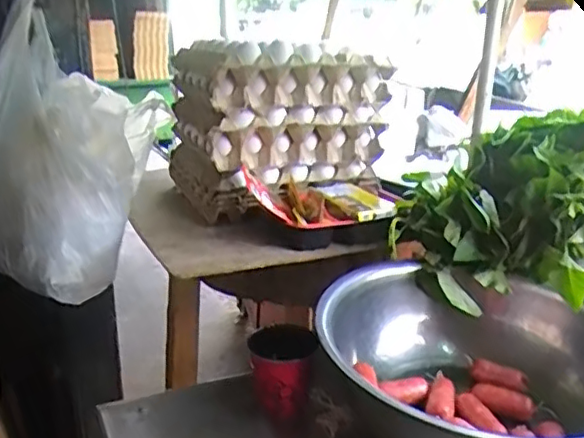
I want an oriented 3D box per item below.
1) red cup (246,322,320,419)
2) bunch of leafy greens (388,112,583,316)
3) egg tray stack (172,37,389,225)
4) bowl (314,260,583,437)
[{"bbox_3d":[-0.009,0.177,0.731,0.074,0.079,0.068,0,20,0],"label":"red cup"},{"bbox_3d":[0.334,-0.018,0.850,0.323,0.198,0.249,-13,24,-30],"label":"bunch of leafy greens"},{"bbox_3d":[-0.033,-0.163,1.048,0.298,0.242,0.230,-10,23,-26],"label":"egg tray stack"},{"bbox_3d":[0.191,0.171,0.723,0.311,0.129,0.297,2,20,5],"label":"bowl"}]

